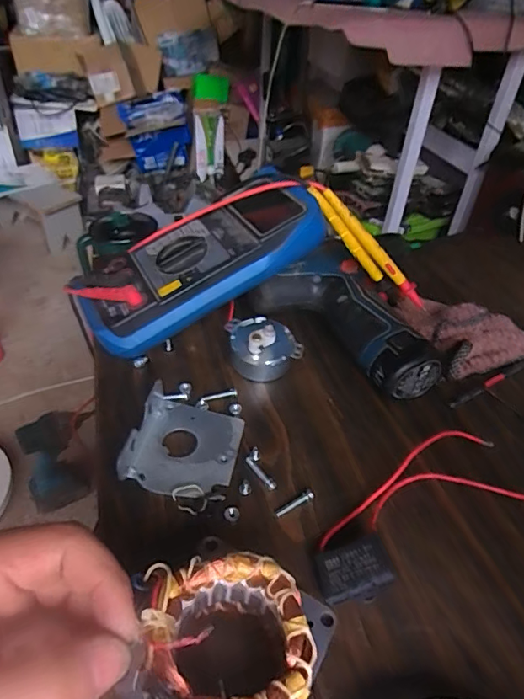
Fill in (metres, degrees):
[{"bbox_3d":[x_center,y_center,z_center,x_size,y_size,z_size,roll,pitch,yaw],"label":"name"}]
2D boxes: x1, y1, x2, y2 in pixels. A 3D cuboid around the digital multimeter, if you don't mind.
[{"bbox_3d":[-0.051,-0.072,0.375,0.193,0.049,0.092,-32,50,-8],"label":"digital multimeter"}]

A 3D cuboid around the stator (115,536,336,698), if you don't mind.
[{"bbox_3d":[-0.018,0.125,0.196,0.076,0.040,0.070,23,44,18],"label":"stator"}]

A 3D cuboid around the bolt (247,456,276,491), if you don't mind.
[{"bbox_3d":[-0.001,0.077,0.294,0.006,0.004,0.026,-24,50,-30],"label":"bolt"}]

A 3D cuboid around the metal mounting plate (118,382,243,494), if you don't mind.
[{"bbox_3d":[-0.047,0.053,0.300,0.064,0.024,0.073,8,41,2],"label":"metal mounting plate"}]

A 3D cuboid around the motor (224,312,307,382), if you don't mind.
[{"bbox_3d":[0.001,-0.007,0.363,0.051,0.037,0.048,-8,43,-16],"label":"motor"}]

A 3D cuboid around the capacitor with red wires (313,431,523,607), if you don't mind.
[{"bbox_3d":[0.101,0.088,0.278,0.171,0.025,0.062,-14,45,-22],"label":"capacitor with red wires"}]

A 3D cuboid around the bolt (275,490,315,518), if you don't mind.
[{"bbox_3d":[0.019,0.092,0.281,0.027,0.005,0.006,-20,47,-27],"label":"bolt"}]

